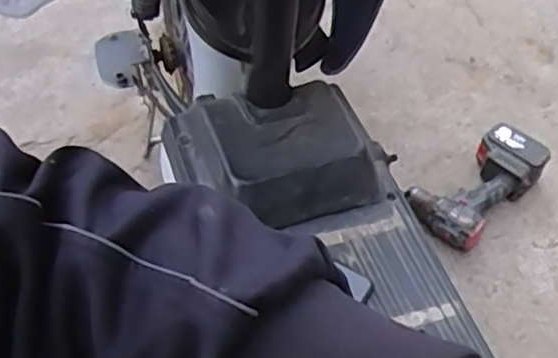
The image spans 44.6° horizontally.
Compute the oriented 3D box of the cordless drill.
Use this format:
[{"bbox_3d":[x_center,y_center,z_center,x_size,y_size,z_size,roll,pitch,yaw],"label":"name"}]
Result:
[{"bbox_3d":[0.347,0.014,1.169,0.251,0.075,0.132,-31,61,-23],"label":"cordless drill"}]

